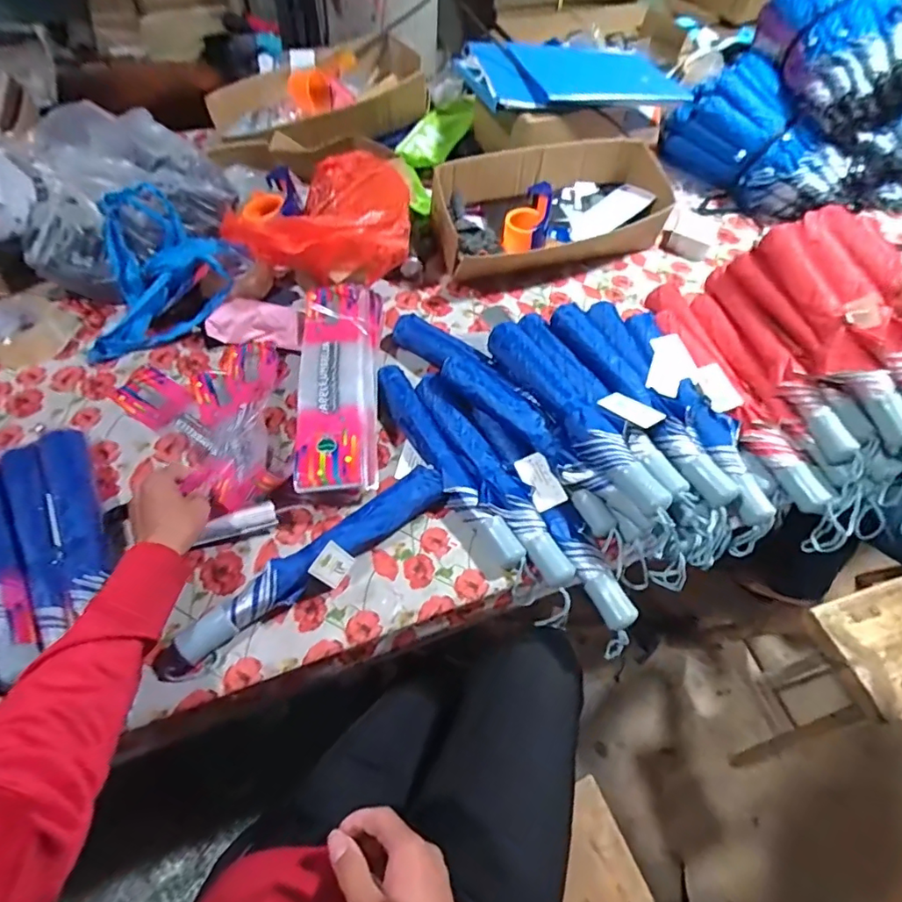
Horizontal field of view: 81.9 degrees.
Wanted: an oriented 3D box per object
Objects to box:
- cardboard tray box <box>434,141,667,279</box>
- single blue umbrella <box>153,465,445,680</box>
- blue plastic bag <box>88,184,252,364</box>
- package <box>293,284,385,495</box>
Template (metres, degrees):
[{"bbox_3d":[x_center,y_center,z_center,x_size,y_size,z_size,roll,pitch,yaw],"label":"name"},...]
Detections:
[{"bbox_3d":[0.179,-0.439,0.953,0.419,0.131,0.199,-17,59,-14],"label":"cardboard tray box"},{"bbox_3d":[-0.160,0.131,0.599,0.364,0.057,0.054,-33,64,-22],"label":"single blue umbrella"},{"bbox_3d":[-0.441,-0.257,0.788,0.190,0.151,0.229,12,57,5],"label":"blue plastic bag"},{"bbox_3d":[-0.155,-0.088,0.732,0.106,0.075,0.345,-1,57,-4],"label":"package"}]

